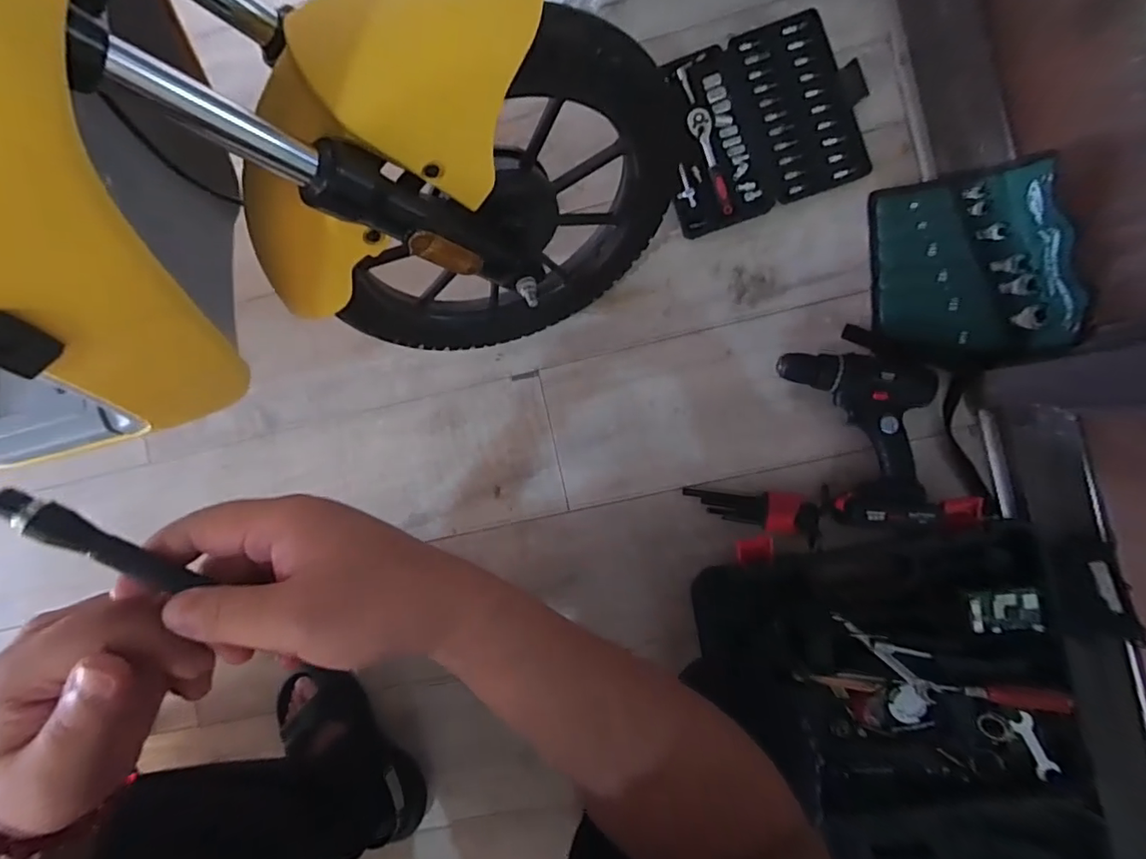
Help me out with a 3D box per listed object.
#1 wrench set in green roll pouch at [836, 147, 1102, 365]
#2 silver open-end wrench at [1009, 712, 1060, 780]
[{"bbox_3d":[0.454,-0.192,0.635,0.174,0.117,0.237,-10,89,7],"label":"wrench set in green roll pouch"},{"bbox_3d":[0.547,0.375,0.640,0.023,0.004,0.089,-29,91,27],"label":"silver open-end wrench"}]

